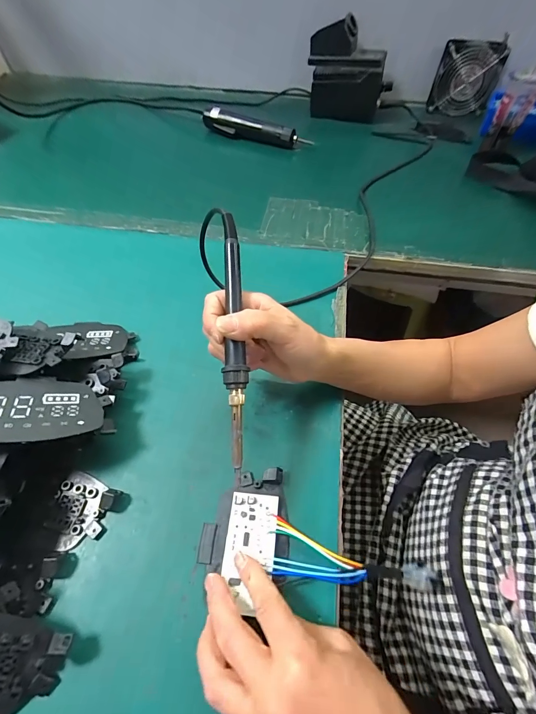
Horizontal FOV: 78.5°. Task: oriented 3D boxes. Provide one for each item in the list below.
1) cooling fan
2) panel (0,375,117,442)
[{"bbox_3d":[0.406,-0.567,0.672,0.120,0.115,0.028,10,56,5],"label":"cooling fan"},{"bbox_3d":[-0.191,0.042,0.271,0.111,0.008,0.065,2,41,-31],"label":"panel"}]

